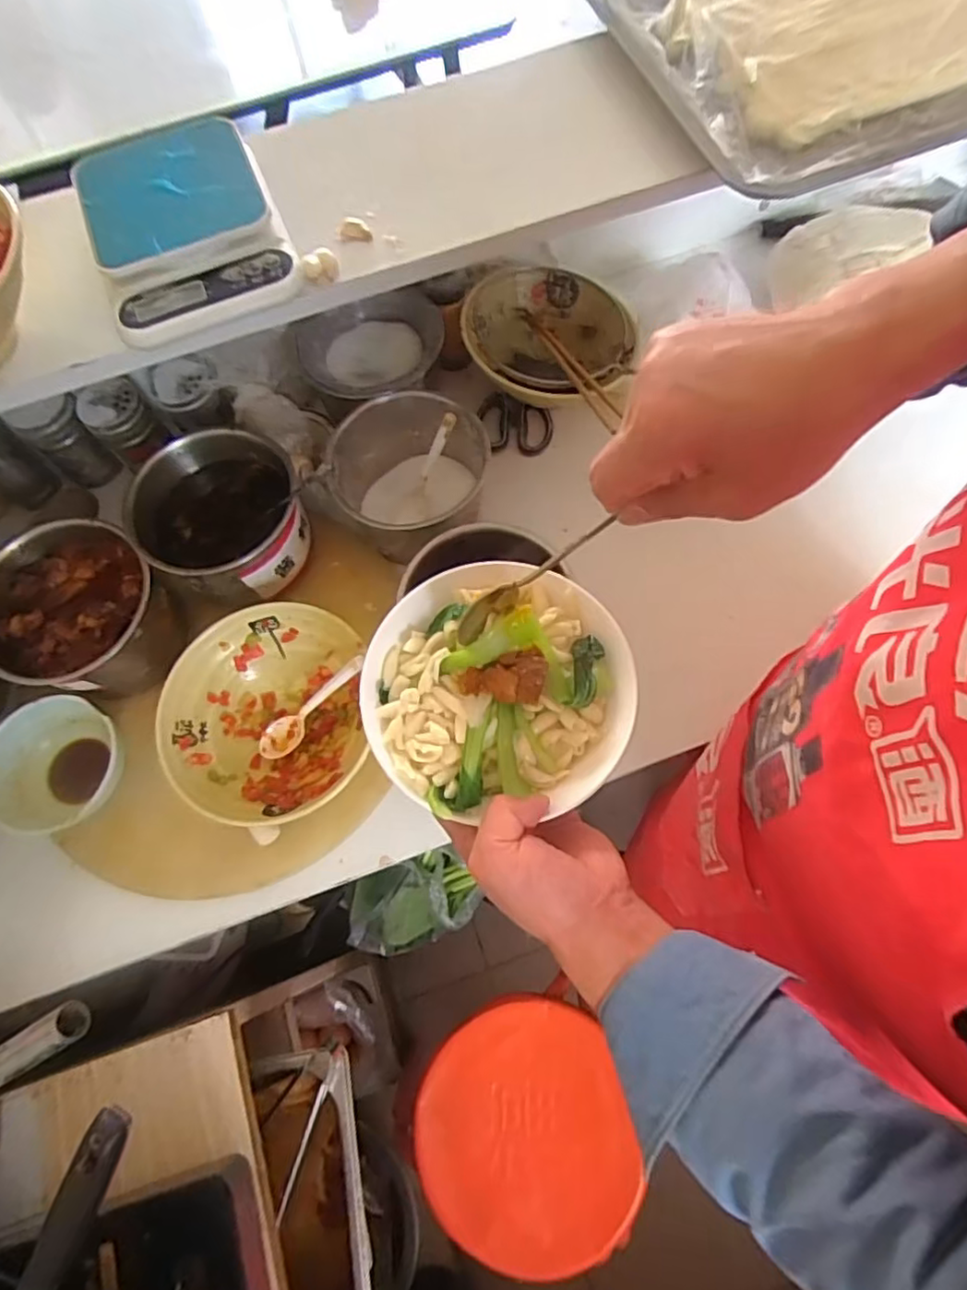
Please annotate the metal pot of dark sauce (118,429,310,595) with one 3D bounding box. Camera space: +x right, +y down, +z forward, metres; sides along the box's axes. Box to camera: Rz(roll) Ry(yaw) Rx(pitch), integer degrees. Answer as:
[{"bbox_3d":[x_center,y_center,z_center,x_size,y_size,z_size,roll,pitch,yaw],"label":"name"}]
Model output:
[{"bbox_3d":[-0.249,-0.124,0.605,0.144,0.084,0.141,-1,70,2],"label":"metal pot of dark sauce"}]

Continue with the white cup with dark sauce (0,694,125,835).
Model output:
[{"bbox_3d":[-0.377,0.111,0.573,0.107,0.056,0.117,9,70,6],"label":"white cup with dark sauce"}]

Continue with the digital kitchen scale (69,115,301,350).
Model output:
[{"bbox_3d":[-0.232,-0.324,0.490,0.141,0.035,0.179,-24,71,-6],"label":"digital kitchen scale"}]

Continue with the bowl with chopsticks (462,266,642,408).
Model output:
[{"bbox_3d":[0.072,-0.335,0.719,0.182,0.075,0.172,-1,70,2],"label":"bowl with chopsticks"}]

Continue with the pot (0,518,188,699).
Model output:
[{"bbox_3d":[-0.367,-0.026,0.590,0.142,0.089,0.149,-1,70,2],"label":"pot"}]

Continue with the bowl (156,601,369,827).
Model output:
[{"bbox_3d":[-0.192,0.064,0.573,0.171,0.061,0.186,-1,70,2],"label":"bowl"}]

